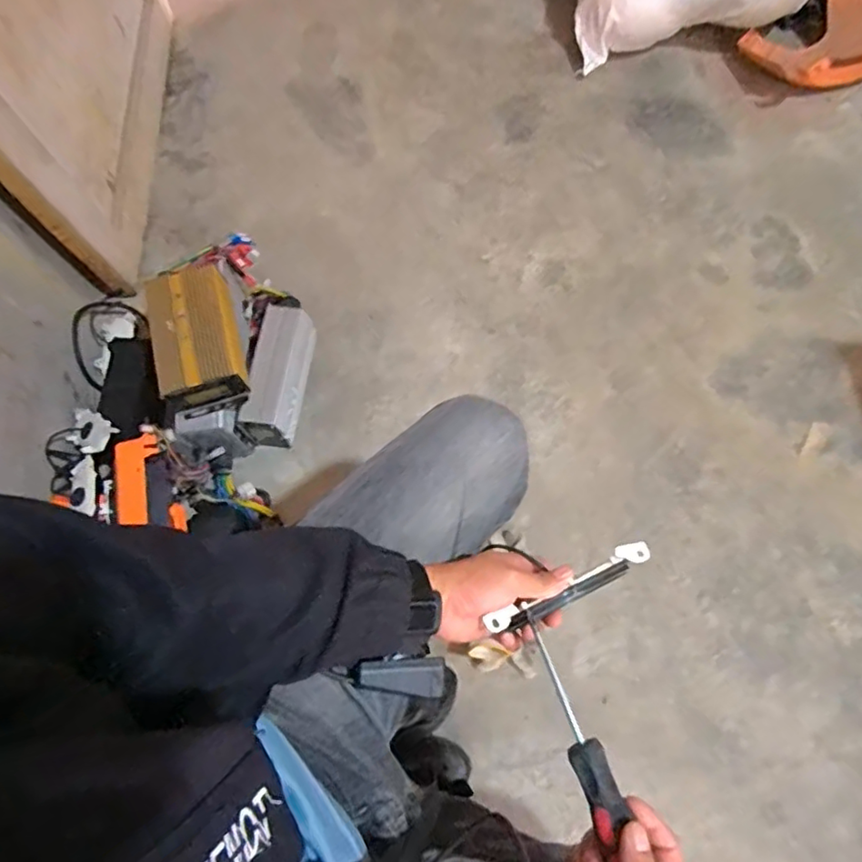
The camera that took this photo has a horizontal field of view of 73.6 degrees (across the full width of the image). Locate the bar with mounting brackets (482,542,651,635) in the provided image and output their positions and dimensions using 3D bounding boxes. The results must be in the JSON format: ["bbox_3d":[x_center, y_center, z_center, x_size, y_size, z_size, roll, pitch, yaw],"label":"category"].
[{"bbox_3d":[0.122,0.135,0.493,0.155,0.018,0.021,-24,72,-12],"label":"bar with mounting brackets"}]

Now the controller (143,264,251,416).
[{"bbox_3d":[-0.387,-0.166,0.943,0.130,0.090,0.258,-18,70,-3],"label":"controller"}]

